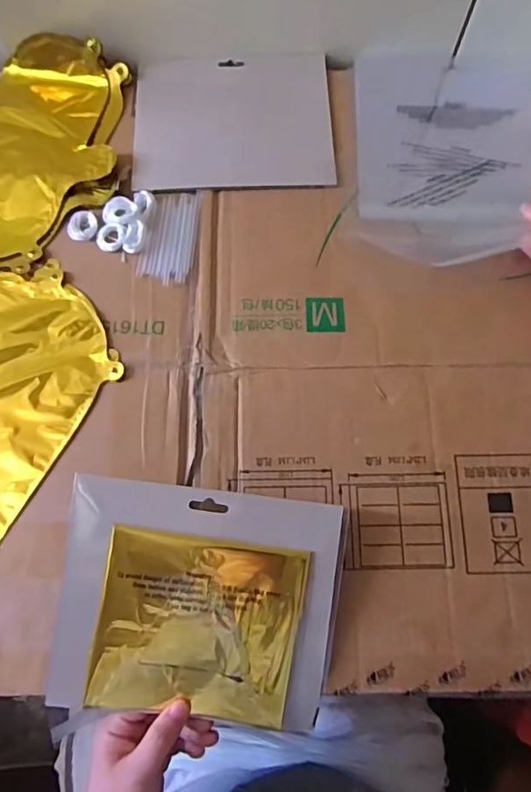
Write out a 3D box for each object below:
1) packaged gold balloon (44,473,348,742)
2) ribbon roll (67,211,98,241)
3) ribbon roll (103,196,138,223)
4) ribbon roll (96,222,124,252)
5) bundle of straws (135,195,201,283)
[{"bbox_3d":[-0.049,0.152,0.375,0.197,0.010,0.167,7,91,-1],"label":"packaged gold balloon"},{"bbox_3d":[-0.166,-0.155,0.467,0.026,0.005,0.029,16,74,5],"label":"ribbon roll"},{"bbox_3d":[-0.133,-0.168,0.469,0.030,0.010,0.028,0,73,0],"label":"ribbon roll"},{"bbox_3d":[-0.139,-0.143,0.463,0.025,0.006,0.027,0,73,0],"label":"ribbon roll"},{"bbox_3d":[-0.086,-0.145,0.465,0.047,0.007,0.089,6,73,2],"label":"bundle of straws"}]

